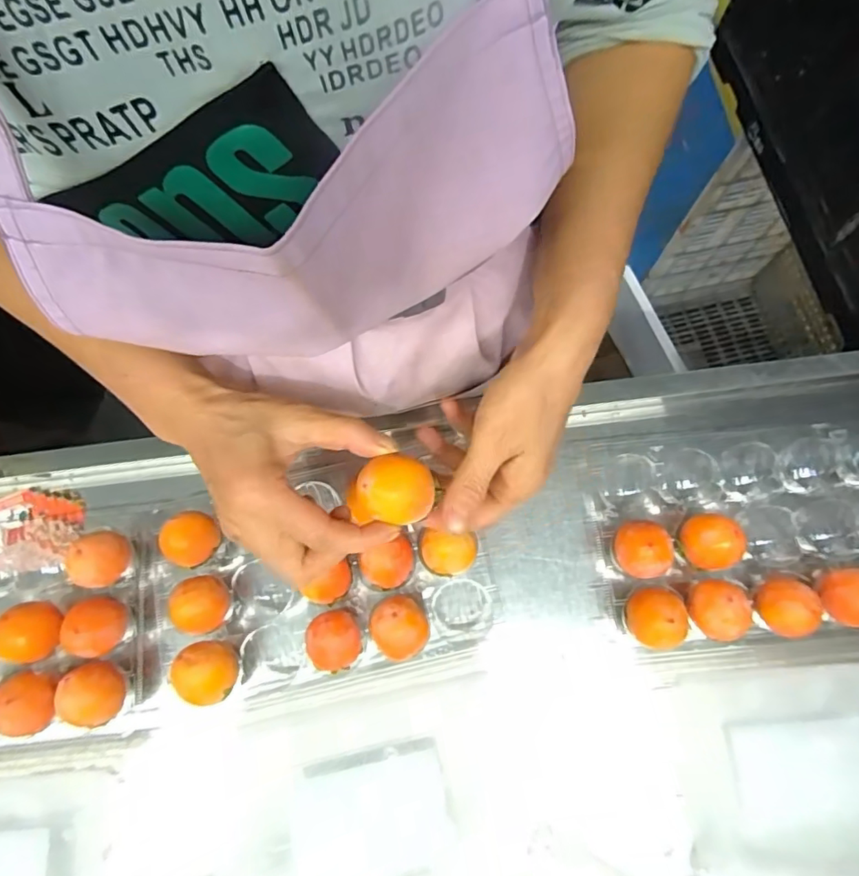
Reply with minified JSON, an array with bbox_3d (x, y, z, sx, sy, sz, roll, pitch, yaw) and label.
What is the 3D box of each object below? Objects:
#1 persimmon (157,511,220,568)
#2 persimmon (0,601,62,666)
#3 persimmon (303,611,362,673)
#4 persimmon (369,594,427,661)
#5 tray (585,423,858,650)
[{"bbox_3d":[-0.171,0.073,0.374,0.034,0.029,0.038,13,74,5],"label":"persimmon"},{"bbox_3d":[-0.276,0.135,0.362,0.035,0.033,0.039,-6,73,-1],"label":"persimmon"},{"bbox_3d":[-0.064,0.139,0.362,0.034,0.046,0.037,0,73,1],"label":"persimmon"},{"bbox_3d":[-0.021,0.131,0.360,0.039,0.042,0.041,-20,75,-4],"label":"persimmon"},{"bbox_3d":[0.244,0.067,0.377,0.231,0.051,0.145,-5,73,-1],"label":"tray"}]

